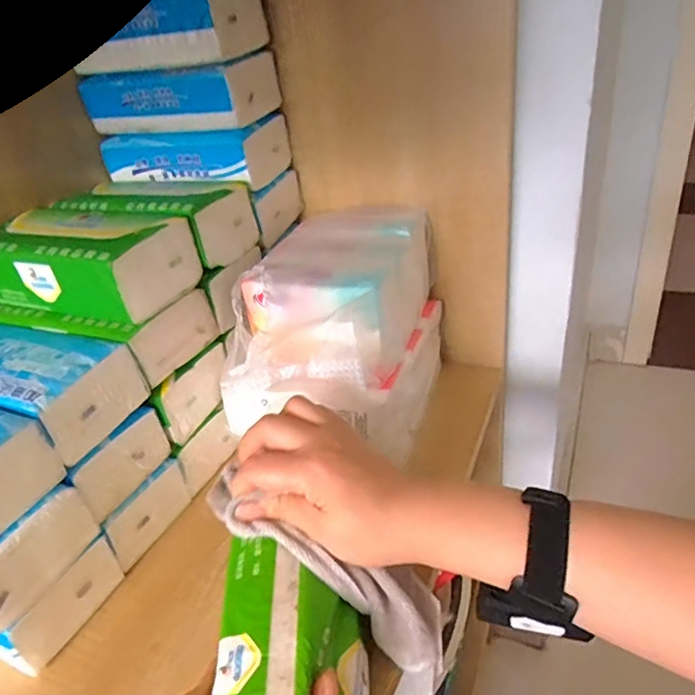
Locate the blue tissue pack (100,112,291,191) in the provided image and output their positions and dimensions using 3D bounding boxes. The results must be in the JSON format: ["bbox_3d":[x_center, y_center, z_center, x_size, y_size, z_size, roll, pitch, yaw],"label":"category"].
[{"bbox_3d":[-0.156,-0.202,0.569,0.173,0.051,0.084,6,33,22],"label":"blue tissue pack"}]

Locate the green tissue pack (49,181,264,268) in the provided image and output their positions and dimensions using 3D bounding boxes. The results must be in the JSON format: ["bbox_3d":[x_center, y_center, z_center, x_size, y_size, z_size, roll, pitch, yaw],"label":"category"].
[{"bbox_3d":[-0.181,-0.116,0.513,0.164,0.060,0.100,4,32,19],"label":"green tissue pack"}]

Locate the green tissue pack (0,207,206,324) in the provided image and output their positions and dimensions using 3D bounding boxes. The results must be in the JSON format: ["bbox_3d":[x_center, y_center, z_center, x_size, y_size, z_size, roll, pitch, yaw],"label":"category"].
[{"bbox_3d":[-0.220,-0.072,0.454,0.165,0.059,0.088,7,33,23],"label":"green tissue pack"}]

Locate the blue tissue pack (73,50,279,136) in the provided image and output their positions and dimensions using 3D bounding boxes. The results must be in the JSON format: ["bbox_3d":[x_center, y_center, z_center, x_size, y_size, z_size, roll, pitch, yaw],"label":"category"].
[{"bbox_3d":[-0.161,-0.249,0.539,0.165,0.053,0.092,9,34,26],"label":"blue tissue pack"}]

